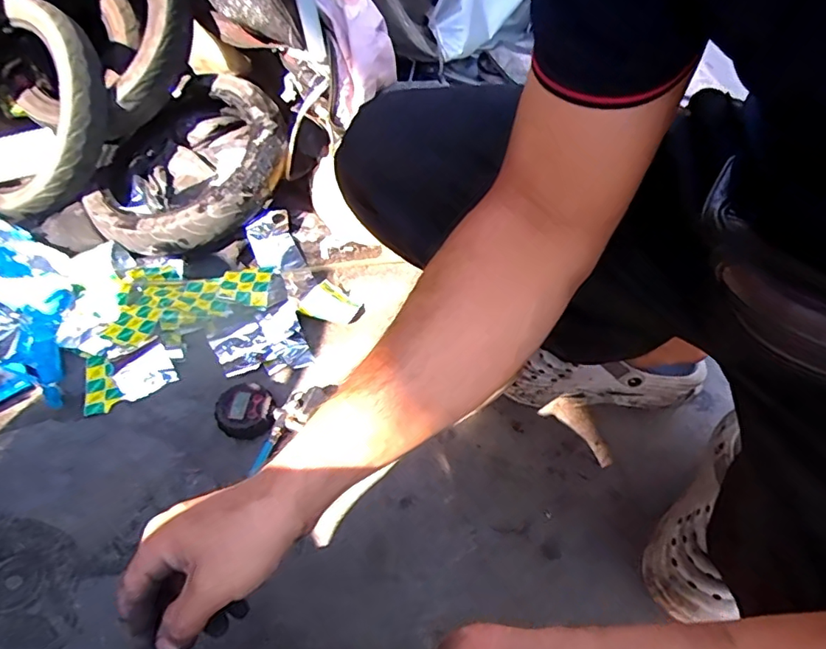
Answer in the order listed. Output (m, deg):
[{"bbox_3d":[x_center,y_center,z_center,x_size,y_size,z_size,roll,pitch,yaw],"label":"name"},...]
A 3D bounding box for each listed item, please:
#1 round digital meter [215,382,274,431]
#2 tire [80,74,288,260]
[{"bbox_3d":[-0.217,0.109,0.685,0.064,0.029,0.066,1,51,-1],"label":"round digital meter"},{"bbox_3d":[-0.374,-0.269,0.896,0.350,0.068,0.316,-43,64,-11],"label":"tire"}]

